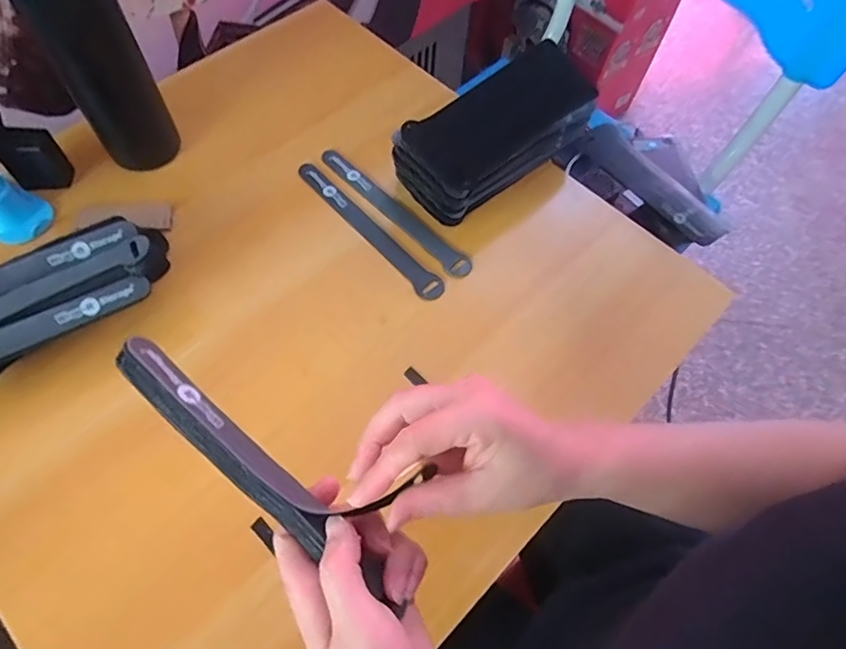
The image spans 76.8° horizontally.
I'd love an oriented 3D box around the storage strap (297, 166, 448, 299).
[{"bbox_3d":[-0.051,-0.091,0.496,0.022,0.005,0.195,-39,68,-15],"label":"storage strap"}]

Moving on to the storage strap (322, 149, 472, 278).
[{"bbox_3d":[-0.030,-0.113,0.519,0.022,0.005,0.200,-40,69,-17],"label":"storage strap"}]

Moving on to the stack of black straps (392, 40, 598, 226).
[{"bbox_3d":[0.074,-0.178,0.498,0.088,0.090,0.209,42,69,16],"label":"stack of black straps"}]

